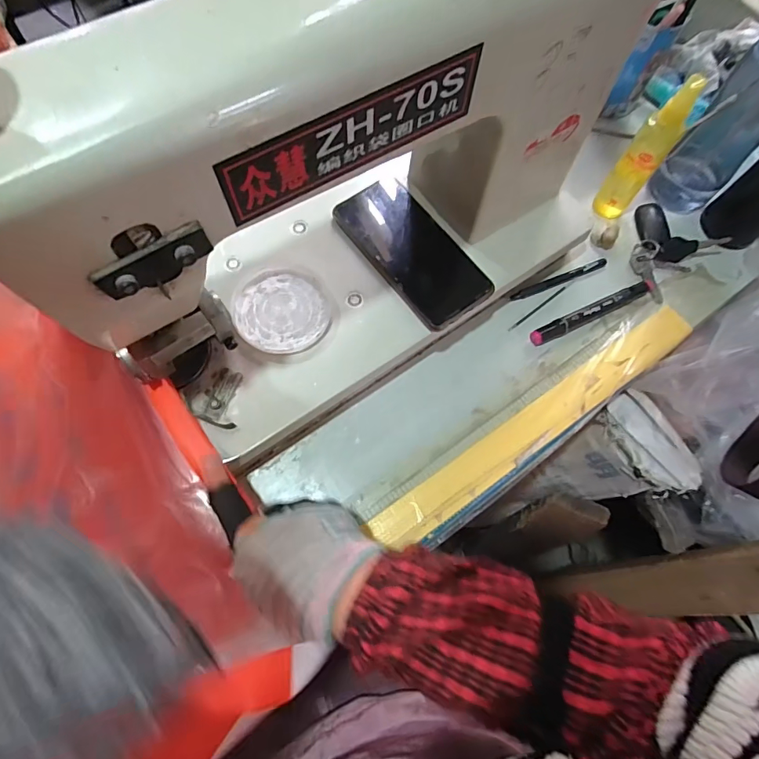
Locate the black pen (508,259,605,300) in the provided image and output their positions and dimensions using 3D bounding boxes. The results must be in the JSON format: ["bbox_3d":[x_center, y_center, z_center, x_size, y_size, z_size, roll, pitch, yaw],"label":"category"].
[{"bbox_3d":[0.200,-0.111,0.506,0.119,0.005,0.011,-22,74,-9],"label":"black pen"}]

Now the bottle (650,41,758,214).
[{"bbox_3d":[0.368,-0.269,0.456,0.064,0.212,0.067,-42,76,-15],"label":"bottle"}]

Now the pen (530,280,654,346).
[{"bbox_3d":[0.234,-0.074,0.488,0.158,0.015,0.016,-24,74,-9],"label":"pen"}]

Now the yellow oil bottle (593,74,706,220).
[{"bbox_3d":[0.277,-0.234,0.475,0.037,0.153,0.033,34,71,12],"label":"yellow oil bottle"}]

